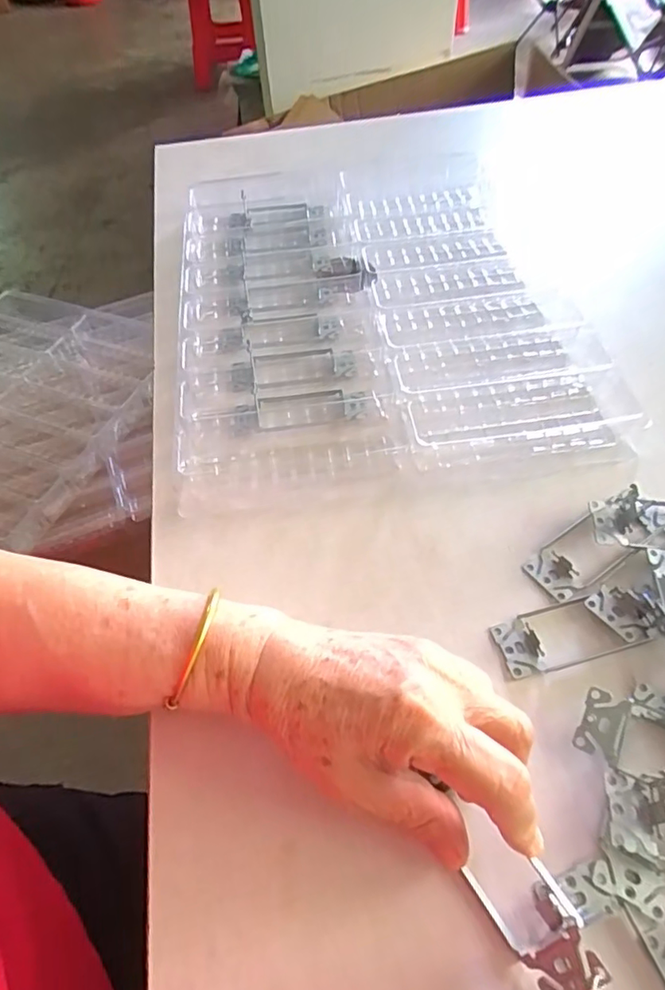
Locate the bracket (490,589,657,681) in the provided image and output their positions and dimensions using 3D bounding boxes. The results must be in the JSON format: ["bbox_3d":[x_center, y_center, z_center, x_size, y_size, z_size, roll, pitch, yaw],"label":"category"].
[{"bbox_3d":[0.143,0.078,0.321,0.089,0.012,0.036,-14,55,-6],"label":"bracket"}]

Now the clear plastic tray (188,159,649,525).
[{"bbox_3d":[0.032,-0.184,0.506,0.352,0.028,0.417,-8,55,-1],"label":"clear plastic tray"}]

